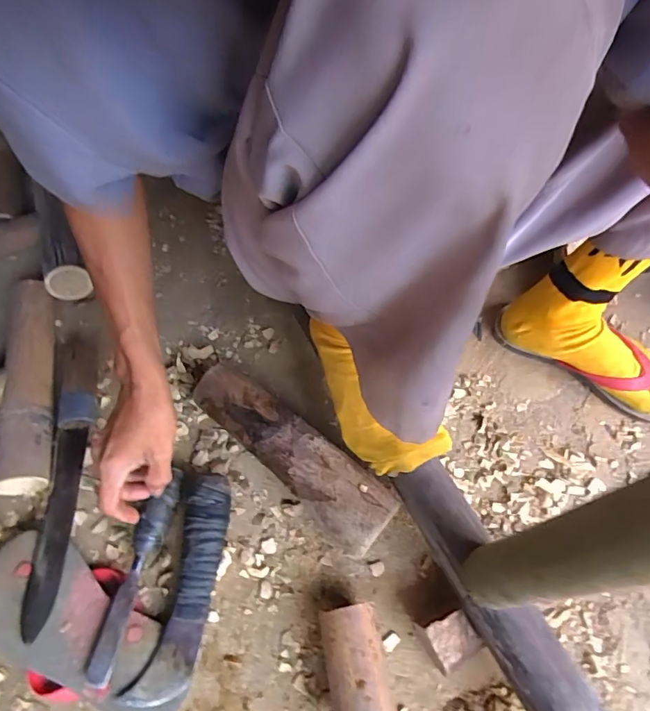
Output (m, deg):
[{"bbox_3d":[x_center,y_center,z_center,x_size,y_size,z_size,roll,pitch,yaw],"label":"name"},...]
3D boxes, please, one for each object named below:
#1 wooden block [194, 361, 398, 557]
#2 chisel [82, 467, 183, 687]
[{"bbox_3d":[-0.038,0.104,0.531,0.257,0.055,0.068,38,64,25],"label":"wooden block"},{"bbox_3d":[-0.187,0.210,0.476,0.030,0.021,0.196,12,63,10],"label":"chisel"}]

